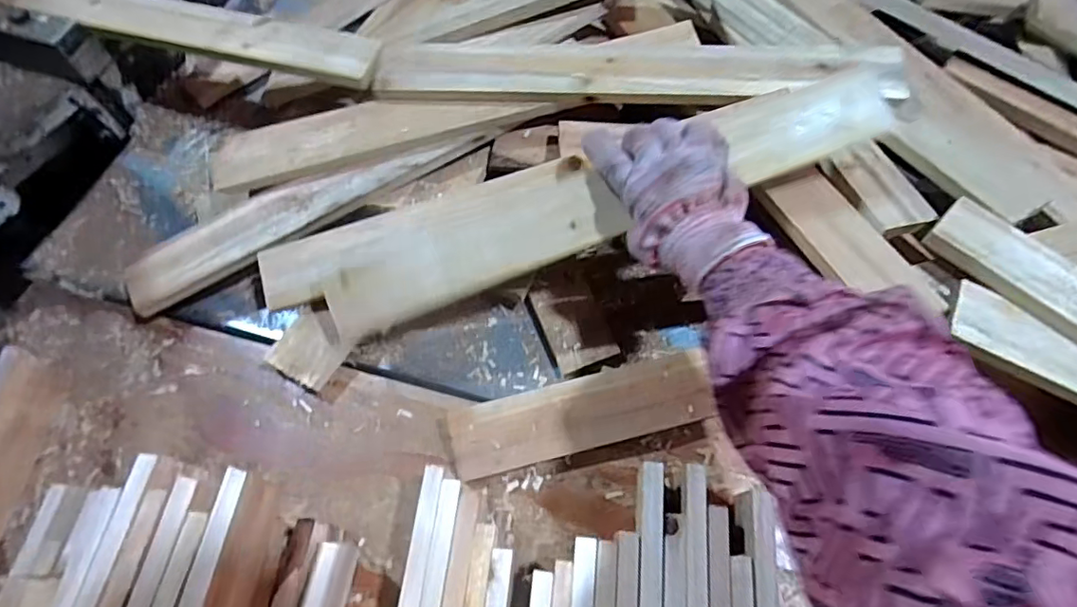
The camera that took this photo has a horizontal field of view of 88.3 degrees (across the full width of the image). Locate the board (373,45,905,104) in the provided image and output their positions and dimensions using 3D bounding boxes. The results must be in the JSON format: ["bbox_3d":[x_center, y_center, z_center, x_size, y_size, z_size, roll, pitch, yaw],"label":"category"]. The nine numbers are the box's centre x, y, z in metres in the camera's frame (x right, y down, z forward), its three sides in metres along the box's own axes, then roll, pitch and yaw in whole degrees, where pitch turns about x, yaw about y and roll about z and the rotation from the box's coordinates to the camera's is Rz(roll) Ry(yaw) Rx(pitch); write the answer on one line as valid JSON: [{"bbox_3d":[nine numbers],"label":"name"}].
[{"bbox_3d":[0.088,-0.228,0.547,0.490,0.024,0.069,1,74,5],"label":"board"}]

